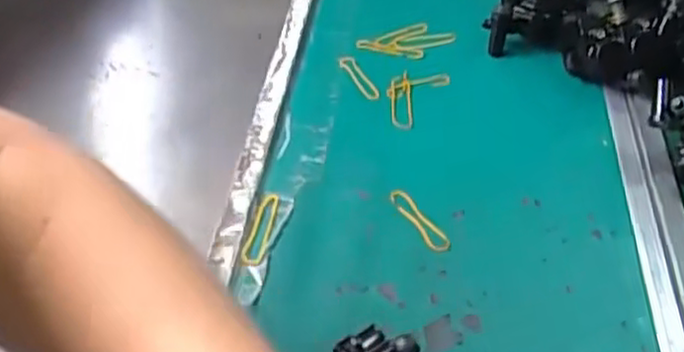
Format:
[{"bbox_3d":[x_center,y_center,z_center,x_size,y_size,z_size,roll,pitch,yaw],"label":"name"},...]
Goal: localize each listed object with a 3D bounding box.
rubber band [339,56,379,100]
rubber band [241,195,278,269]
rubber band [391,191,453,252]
[{"bbox_3d":[0.016,-0.084,0.607,0.015,0.004,0.060,-17,48,-22],"label":"rubber band"},{"bbox_3d":[-0.055,0.035,0.480,0.013,0.004,0.063,9,44,3],"label":"rubber band"},{"bbox_3d":[0.053,0.029,0.492,0.015,0.004,0.060,-20,49,-25],"label":"rubber band"}]

